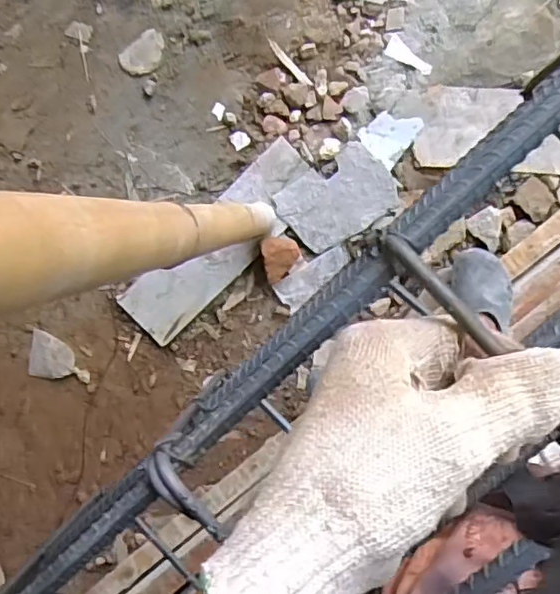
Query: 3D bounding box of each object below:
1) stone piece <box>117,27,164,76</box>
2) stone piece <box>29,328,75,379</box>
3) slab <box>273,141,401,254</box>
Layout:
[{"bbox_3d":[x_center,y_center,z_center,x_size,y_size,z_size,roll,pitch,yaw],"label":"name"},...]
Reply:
[{"bbox_3d":[-0.295,-0.524,1.307,0.107,0.008,0.071,-39,91,10],"label":"stone piece"},{"bbox_3d":[-0.540,0.142,1.436,0.110,0.017,0.111,12,99,5],"label":"stone piece"},{"bbox_3d":[0.117,-0.215,1.289,0.238,0.015,0.151,-33,93,20],"label":"slab"}]

